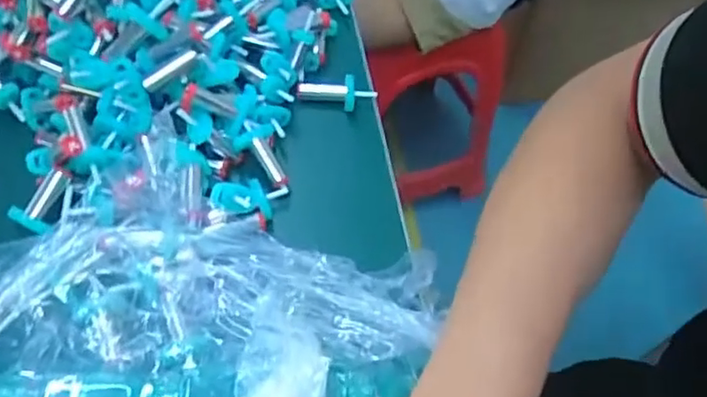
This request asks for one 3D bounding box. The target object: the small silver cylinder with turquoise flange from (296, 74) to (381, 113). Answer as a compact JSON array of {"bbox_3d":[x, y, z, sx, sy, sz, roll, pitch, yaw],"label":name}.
[{"bbox_3d":[-0.013,-0.085,0.482,0.062,0.015,0.023,-4,57,-6],"label":"small silver cylinder with turquoise flange"}]

